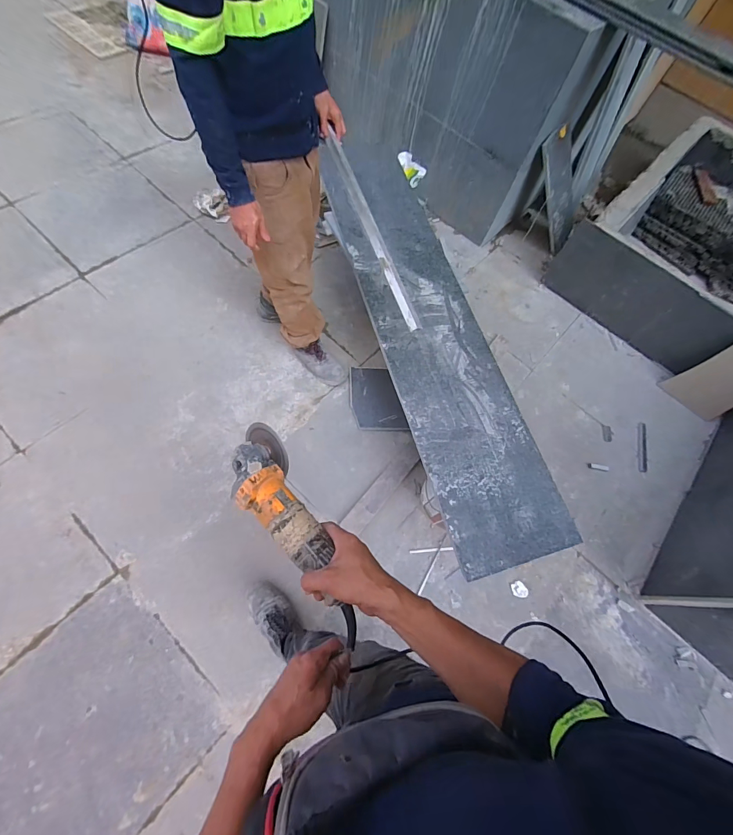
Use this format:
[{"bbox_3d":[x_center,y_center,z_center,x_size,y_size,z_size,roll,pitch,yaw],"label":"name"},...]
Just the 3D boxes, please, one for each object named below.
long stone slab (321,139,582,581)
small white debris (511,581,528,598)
[{"bbox_3d":[0.206,-0.464,1.473,0.401,0.049,1.959,-10,67,-15],"label":"long stone slab"},{"bbox_3d":[0.596,0.668,1.430,0.071,0.006,0.057,25,66,9],"label":"small white debris"}]

